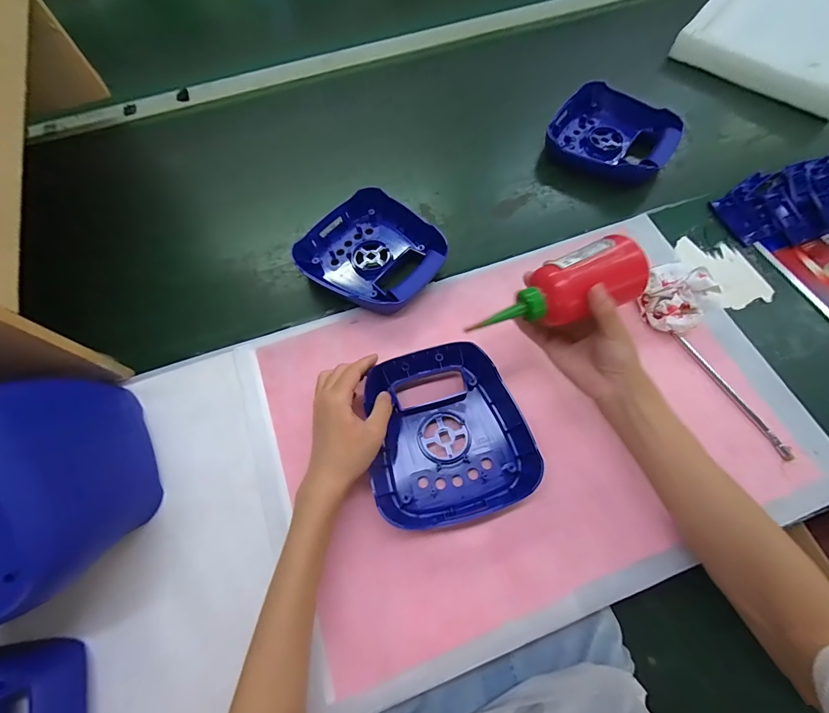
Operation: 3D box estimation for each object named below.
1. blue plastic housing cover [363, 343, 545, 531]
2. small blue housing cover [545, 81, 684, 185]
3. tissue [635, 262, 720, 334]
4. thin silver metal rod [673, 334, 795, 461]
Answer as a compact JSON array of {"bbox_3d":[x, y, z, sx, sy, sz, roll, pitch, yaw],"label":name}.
[{"bbox_3d":[0.032,0.080,0.411,0.169,0.038,0.179,-15,69,-5],"label":"blue plastic housing cover"},{"bbox_3d":[0.304,-0.345,0.601,0.185,0.048,0.160,37,73,14],"label":"small blue housing cover"},{"bbox_3d":[0.310,-0.071,0.458,0.058,0.066,0.081,-34,72,-12],"label":"tissue"},{"bbox_3d":[0.364,0.043,0.442,0.010,0.012,0.168,-28,71,-10],"label":"thin silver metal rod"}]

